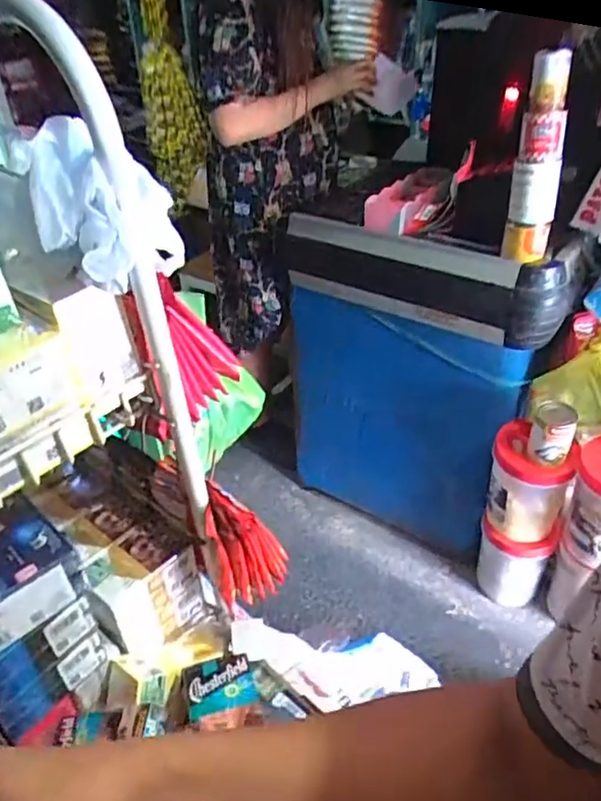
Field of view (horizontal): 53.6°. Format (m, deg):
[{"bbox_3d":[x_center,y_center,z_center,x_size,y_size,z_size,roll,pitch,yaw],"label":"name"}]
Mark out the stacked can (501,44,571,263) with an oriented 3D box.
[{"bbox_3d":[0.392,-0.390,0.979,0.076,0.321,0.059,12,40,20],"label":"stacked can"}]

